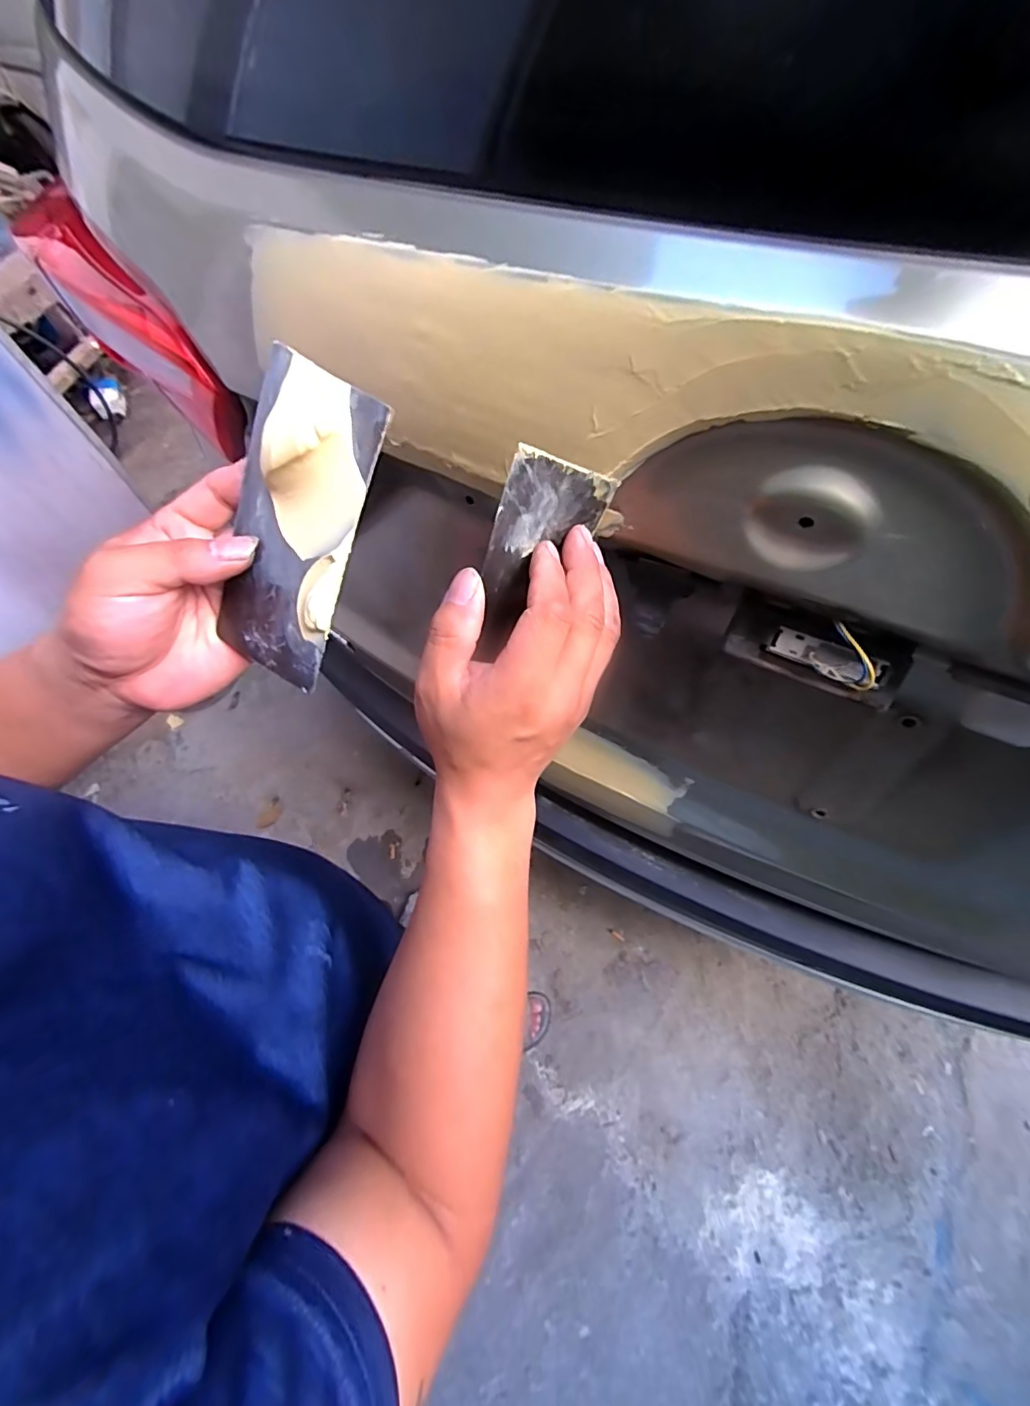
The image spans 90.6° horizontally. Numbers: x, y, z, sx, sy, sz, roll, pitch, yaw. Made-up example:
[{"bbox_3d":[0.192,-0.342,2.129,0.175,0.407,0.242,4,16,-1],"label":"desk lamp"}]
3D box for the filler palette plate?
[{"bbox_3d":[-0.102,-0.078,0.227,0.071,0.016,0.133,27,109,23],"label":"filler palette plate"}]

